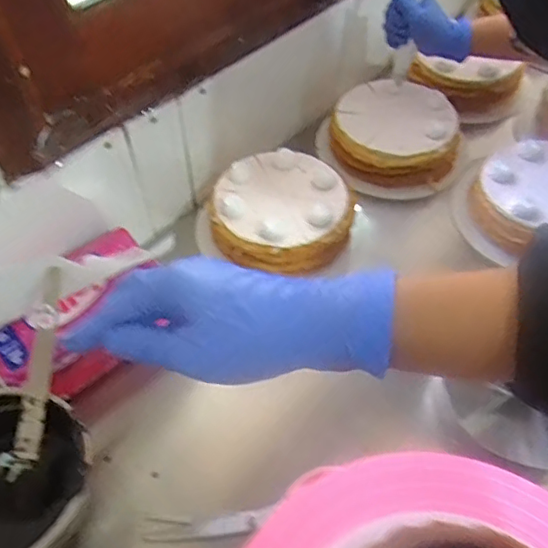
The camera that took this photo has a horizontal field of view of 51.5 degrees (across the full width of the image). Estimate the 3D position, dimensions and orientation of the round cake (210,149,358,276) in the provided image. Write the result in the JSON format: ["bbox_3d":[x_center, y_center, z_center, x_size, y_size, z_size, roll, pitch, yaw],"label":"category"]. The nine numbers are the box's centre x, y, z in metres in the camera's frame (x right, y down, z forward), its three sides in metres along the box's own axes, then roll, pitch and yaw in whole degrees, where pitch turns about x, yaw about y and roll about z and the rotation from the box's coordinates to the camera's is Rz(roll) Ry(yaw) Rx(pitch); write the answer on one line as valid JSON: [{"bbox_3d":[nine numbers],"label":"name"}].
[{"bbox_3d":[0.010,-0.080,0.693,0.169,0.042,0.160,0,54,1],"label":"round cake"}]

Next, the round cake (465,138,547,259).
[{"bbox_3d":[0.330,-0.095,0.696,0.153,0.047,0.153,0,54,1],"label":"round cake"}]

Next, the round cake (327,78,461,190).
[{"bbox_3d":[0.174,-0.198,0.795,0.173,0.071,0.167,0,54,1],"label":"round cake"}]

